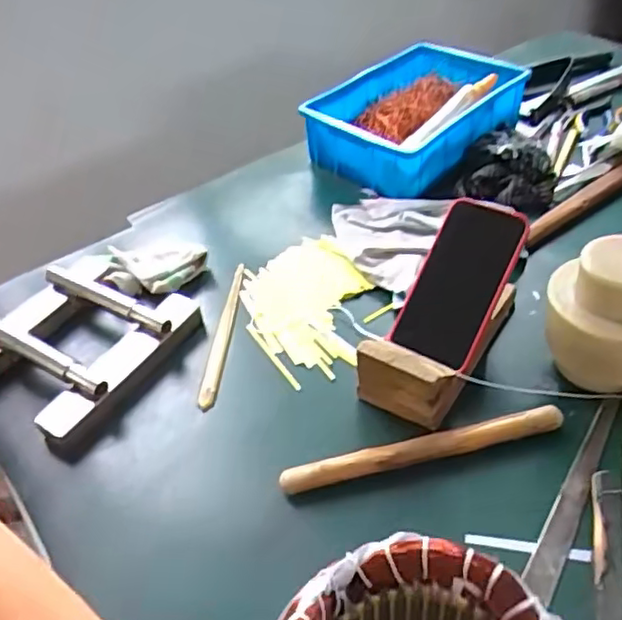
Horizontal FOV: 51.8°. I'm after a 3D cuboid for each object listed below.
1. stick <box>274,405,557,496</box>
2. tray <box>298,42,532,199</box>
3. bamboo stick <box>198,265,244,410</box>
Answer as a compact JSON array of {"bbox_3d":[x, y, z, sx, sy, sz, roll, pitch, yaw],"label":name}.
[{"bbox_3d":[0.098,0.121,0.555,0.249,0.019,0.022,-13,43,-7],"label":"stick"},{"bbox_3d":[0.145,-0.292,0.945,0.212,0.087,0.320,28,52,31],"label":"tray"},{"bbox_3d":[-0.094,0.022,0.691,0.018,0.007,0.206,0,43,7],"label":"bamboo stick"}]

